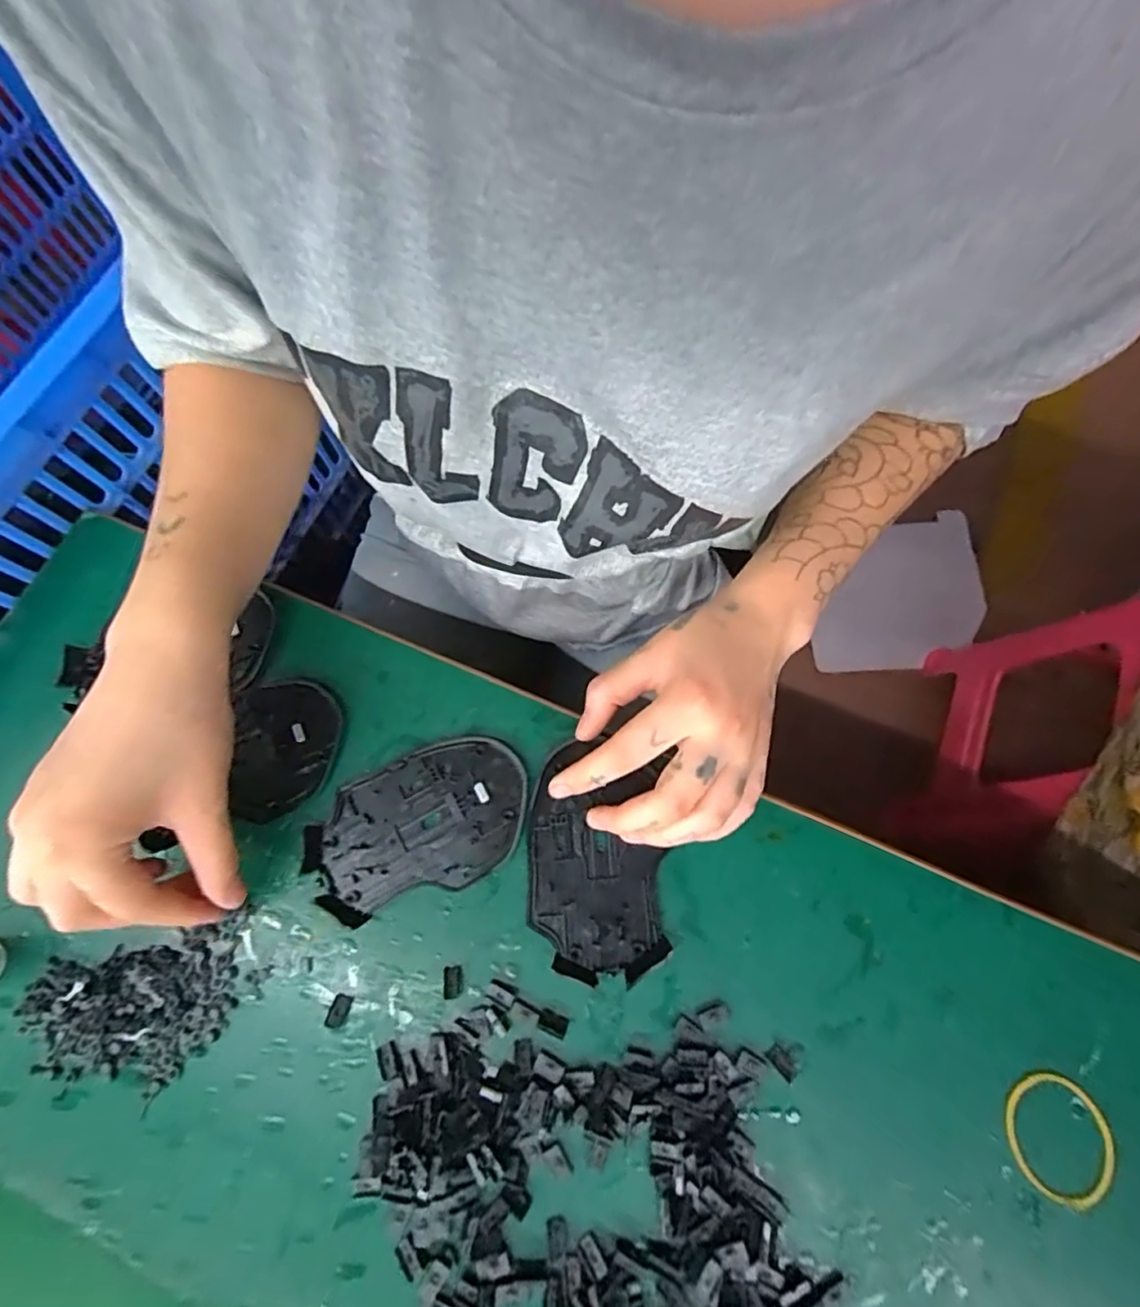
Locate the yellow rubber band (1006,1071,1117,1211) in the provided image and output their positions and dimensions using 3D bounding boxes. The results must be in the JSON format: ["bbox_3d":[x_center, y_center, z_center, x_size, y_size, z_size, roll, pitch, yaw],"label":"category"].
[{"bbox_3d":[0.218,0.215,0.260,0.045,0.004,0.047,31,72,14],"label":"yellow rubber band"}]

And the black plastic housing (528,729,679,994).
[{"bbox_3d":[0.012,0.101,0.295,0.067,0.018,0.110,3,73,3],"label":"black plastic housing"}]

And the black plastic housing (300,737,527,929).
[{"bbox_3d":[-0.079,0.088,0.303,0.113,0.014,0.071,-19,73,-4],"label":"black plastic housing"}]

